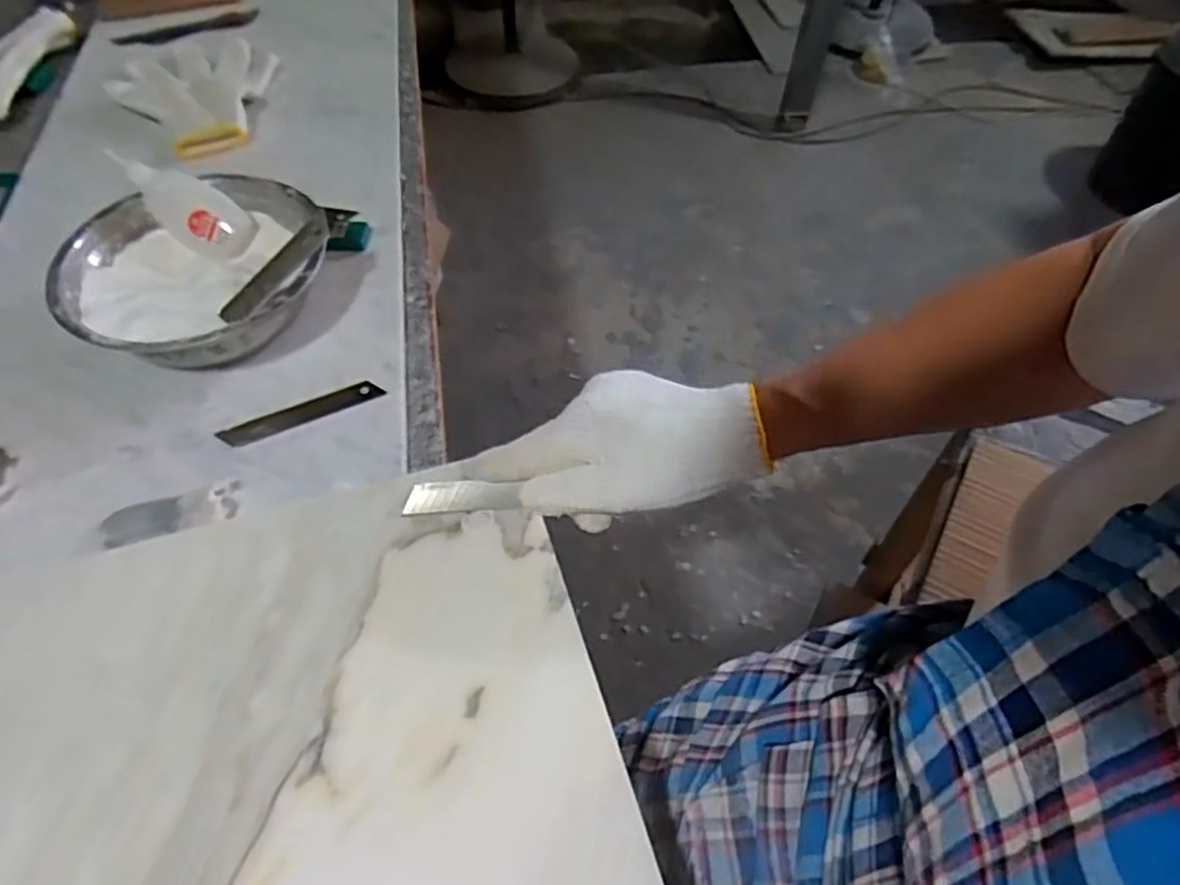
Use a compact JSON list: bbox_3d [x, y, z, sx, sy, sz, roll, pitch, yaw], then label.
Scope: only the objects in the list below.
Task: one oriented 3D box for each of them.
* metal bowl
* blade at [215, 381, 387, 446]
[{"bbox_3d":[-0.255,-0.107,0.471,0.153,0.053,0.149,-1,56,1],"label":"metal bowl"},{"bbox_3d":[-0.180,-0.019,0.449,0.098,0.004,0.018,-20,57,-17],"label":"blade"}]

